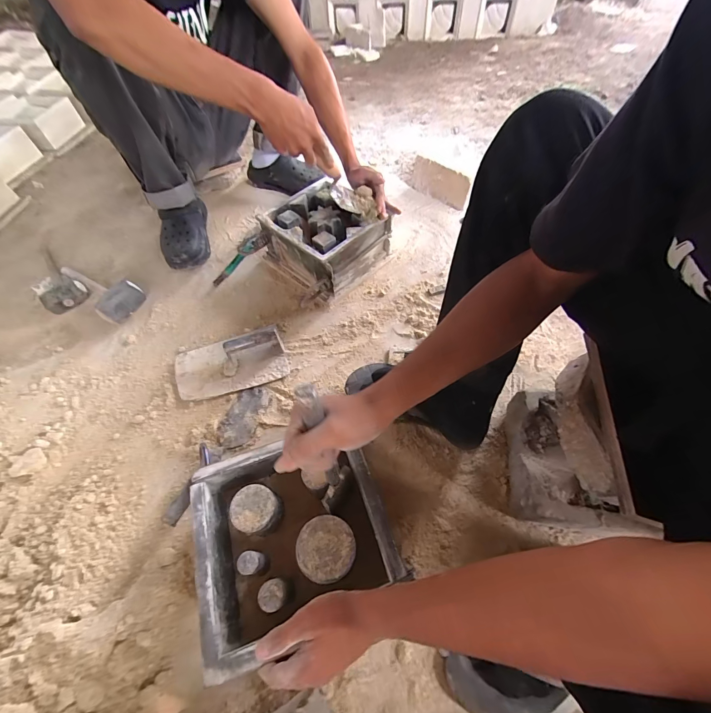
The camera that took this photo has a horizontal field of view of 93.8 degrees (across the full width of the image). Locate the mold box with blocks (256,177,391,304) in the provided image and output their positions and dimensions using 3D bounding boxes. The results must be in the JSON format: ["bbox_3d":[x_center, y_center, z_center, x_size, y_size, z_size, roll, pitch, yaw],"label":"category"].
[{"bbox_3d":[-0.076,-0.287,0.826,0.234,0.141,0.240,38,66,22],"label":"mold box with blocks"}]

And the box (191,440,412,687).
[{"bbox_3d":[-0.085,0.243,0.467,0.238,0.092,0.226,-18,59,-10],"label":"box"}]

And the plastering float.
[{"bbox_3d":[-0.262,0.000,0.680,0.224,0.073,0.142,-19,60,-11],"label":"plastering float"}]

